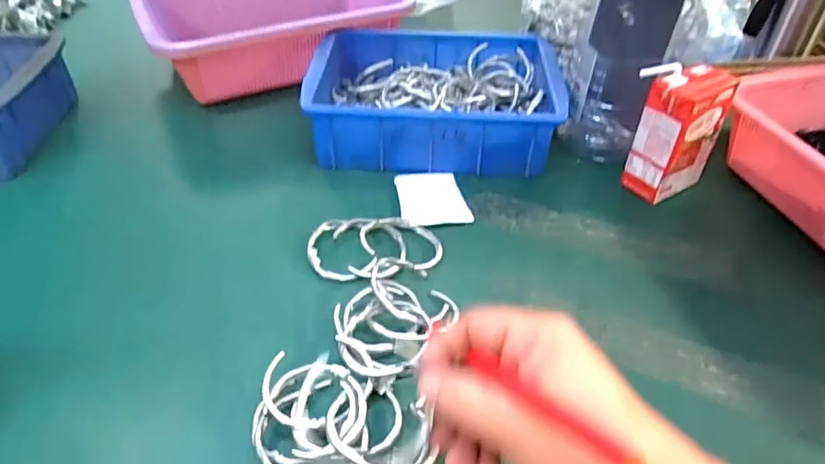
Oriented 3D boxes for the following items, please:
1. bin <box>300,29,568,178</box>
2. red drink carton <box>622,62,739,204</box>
[{"bbox_3d":[0.022,-0.135,0.566,0.242,0.081,0.174,3,43,1],"label":"bin"},{"bbox_3d":[0.233,-0.087,0.480,0.074,0.117,0.045,-22,48,-22],"label":"red drink carton"}]

